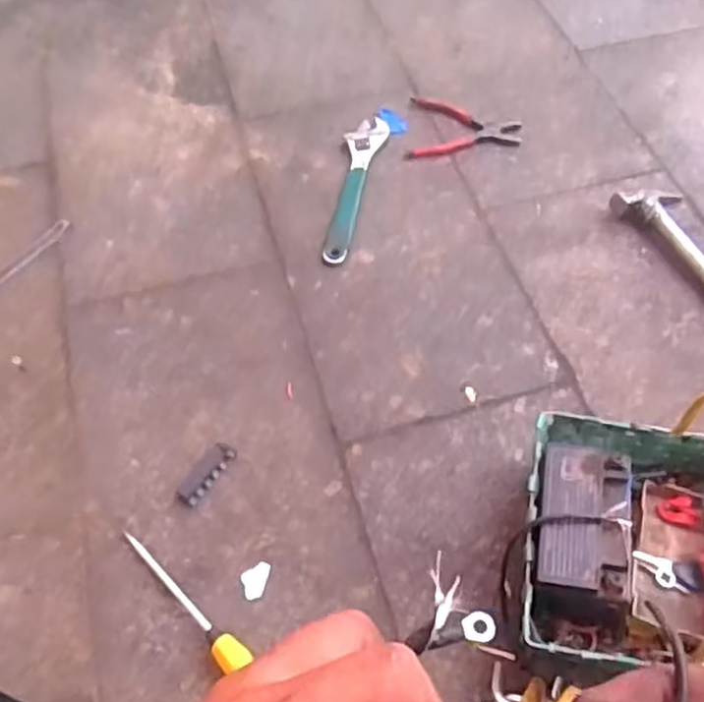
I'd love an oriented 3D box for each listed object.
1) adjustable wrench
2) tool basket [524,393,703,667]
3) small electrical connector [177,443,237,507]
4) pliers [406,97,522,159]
[{"bbox_3d":[-0.002,-0.249,1.072,0.063,0.022,0.290,13,56,9],"label":"adjustable wrench"},{"bbox_3d":[0.309,0.165,0.661,0.281,0.233,0.241,11,56,8],"label":"tool basket"},{"bbox_3d":[-0.167,0.142,0.826,0.028,0.010,0.080,29,60,19],"label":"small electrical connector"},{"bbox_3d":[0.180,-0.354,1.140,0.173,0.022,0.136,7,56,5],"label":"pliers"}]

